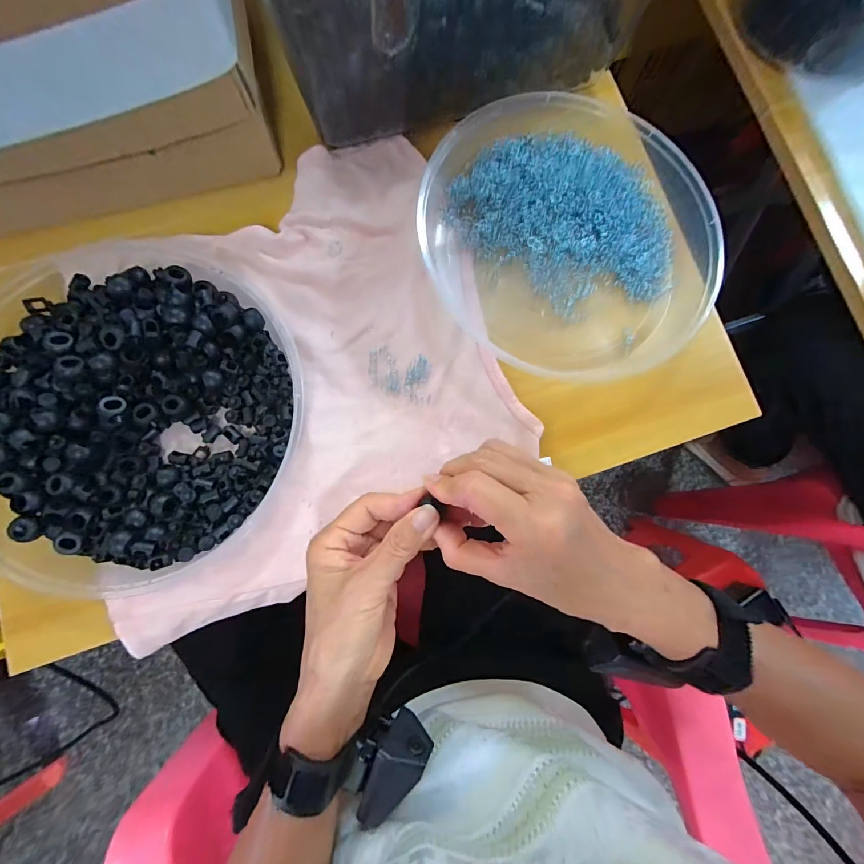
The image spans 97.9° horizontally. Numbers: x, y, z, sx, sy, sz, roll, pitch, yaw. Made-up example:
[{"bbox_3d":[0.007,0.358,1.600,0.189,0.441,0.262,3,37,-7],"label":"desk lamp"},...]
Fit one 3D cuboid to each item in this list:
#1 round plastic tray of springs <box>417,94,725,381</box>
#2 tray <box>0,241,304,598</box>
[{"bbox_3d":[0.107,-0.155,0.301,0.209,0.039,0.226,0,82,-3],"label":"round plastic tray of springs"},{"bbox_3d":[-0.212,-0.022,0.267,0.230,0.037,0.242,-34,85,-7],"label":"tray"}]

